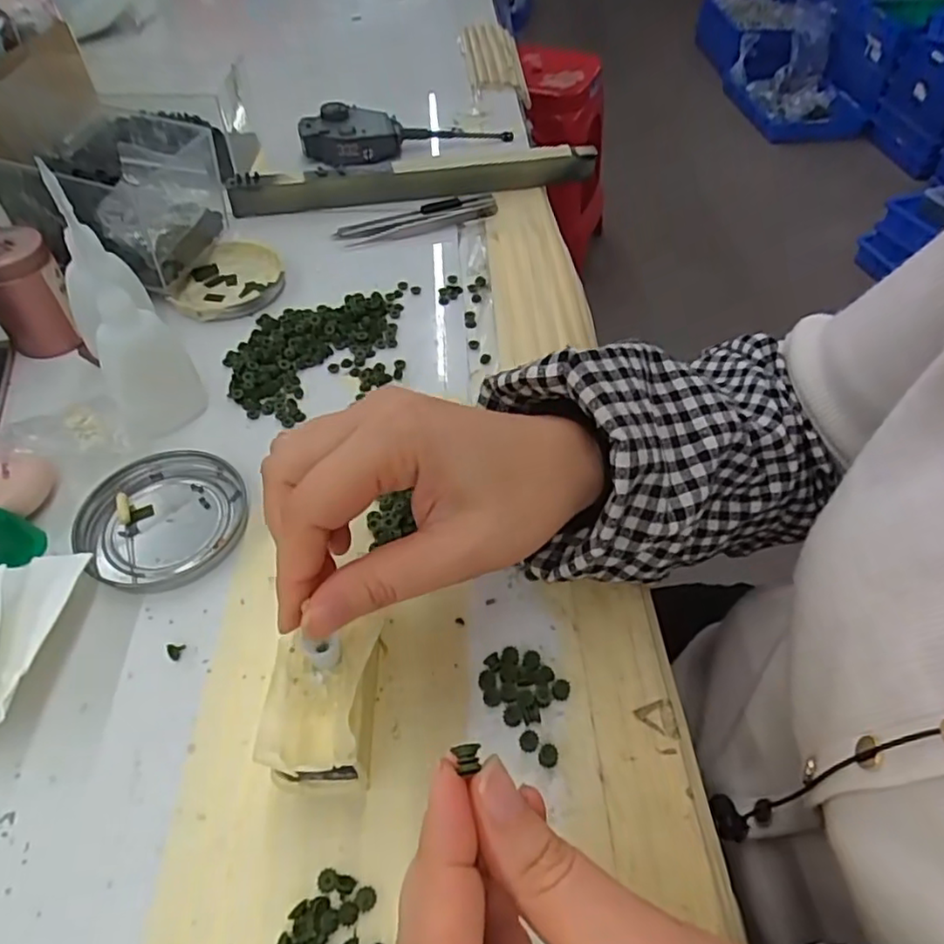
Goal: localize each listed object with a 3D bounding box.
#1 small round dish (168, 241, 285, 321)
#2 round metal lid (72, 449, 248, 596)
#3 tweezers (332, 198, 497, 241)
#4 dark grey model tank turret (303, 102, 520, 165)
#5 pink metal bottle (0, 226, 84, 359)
[{"bbox_3d":[-0.167,-0.132,0.440,0.069,0.011,0.082,4,51,1],"label":"small round dish"},{"bbox_3d":[-0.153,0.021,0.315,0.077,0.008,0.077,1,51,-1],"label":"round metal lid"},{"bbox_3d":[-0.041,-0.198,0.492,0.131,0.009,0.029,-15,53,-14],"label":"tweezers"},{"bbox_3d":[-0.057,-0.306,0.563,0.186,0.032,0.049,-14,53,-13],"label":"dark grey model tank turret"},{"bbox_3d":[-0.268,-0.107,0.382,0.043,0.069,0.036,-30,58,-24],"label":"pink metal bottle"}]

